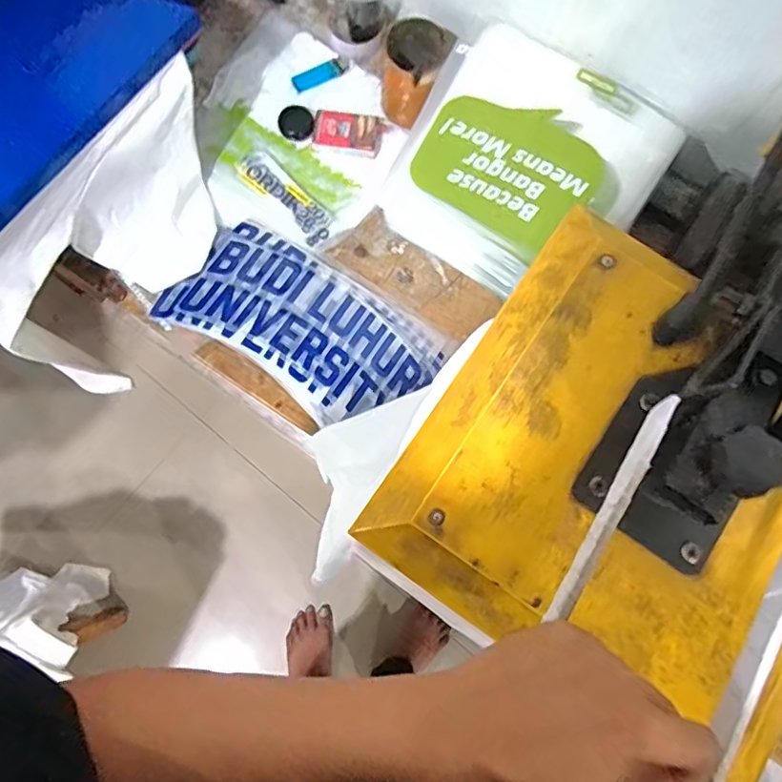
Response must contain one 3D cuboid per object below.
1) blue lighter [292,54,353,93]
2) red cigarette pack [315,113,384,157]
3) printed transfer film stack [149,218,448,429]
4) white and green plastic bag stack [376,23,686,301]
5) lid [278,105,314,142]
[{"bbox_3d":[-0.094,-0.441,0.784,0.089,0.008,0.031,-30,80,-8],"label":"blue lighter"},{"bbox_3d":[-0.055,-0.344,0.755,0.090,0.016,0.051,7,77,0],"label":"red cigarette pack"},{"bbox_3d":[-0.108,-0.080,0.705,0.322,0.015,0.169,34,79,6],"label":"printed transfer film stack"},{"bbox_3d":[0.160,-0.265,0.697,0.273,0.097,0.277,37,87,7],"label":"white and green plastic bag stack"},{"bbox_3d":[-0.128,-0.362,0.759,0.044,0.005,0.058,-15,78,-5],"label":"lid"}]

